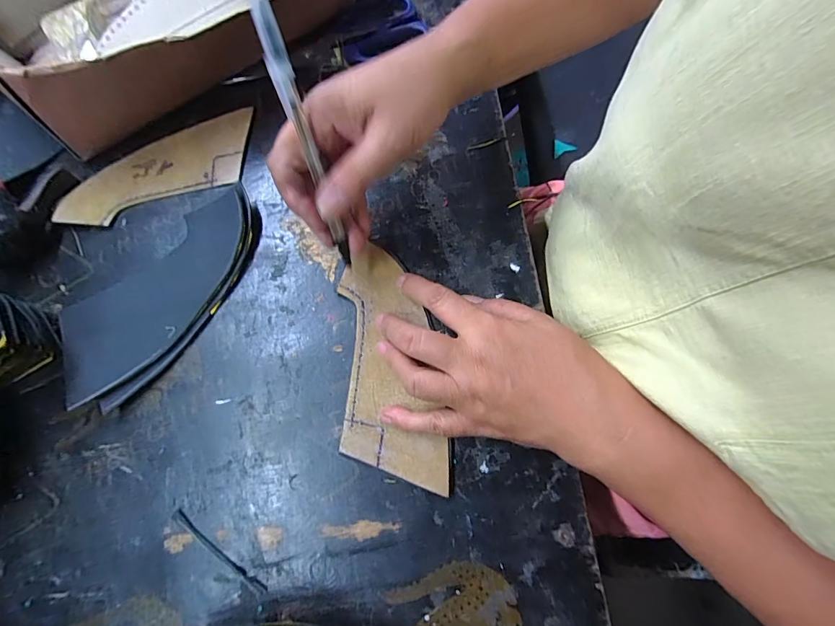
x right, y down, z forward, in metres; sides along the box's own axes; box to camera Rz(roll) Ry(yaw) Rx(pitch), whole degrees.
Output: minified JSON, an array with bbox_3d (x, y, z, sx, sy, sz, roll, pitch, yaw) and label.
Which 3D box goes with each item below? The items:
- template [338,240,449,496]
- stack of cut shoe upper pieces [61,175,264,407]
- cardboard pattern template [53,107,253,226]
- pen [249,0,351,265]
[{"bbox_3d":[-0.024,0.034,0.283,0.065,0.004,0.170,-9,73,-2],"label":"template"},{"bbox_3d":[-0.183,-0.018,0.299,0.083,0.019,0.173,42,78,12],"label":"stack of cut shoe upper pieces"},{"bbox_3d":[-0.218,-0.125,0.343,0.162,0.008,0.070,-21,72,-6],"label":"cardboard pattern template"},{"bbox_3d":[-0.063,-0.095,0.230,0.011,0.153,0.005,-17,40,-4],"label":"pen"}]

